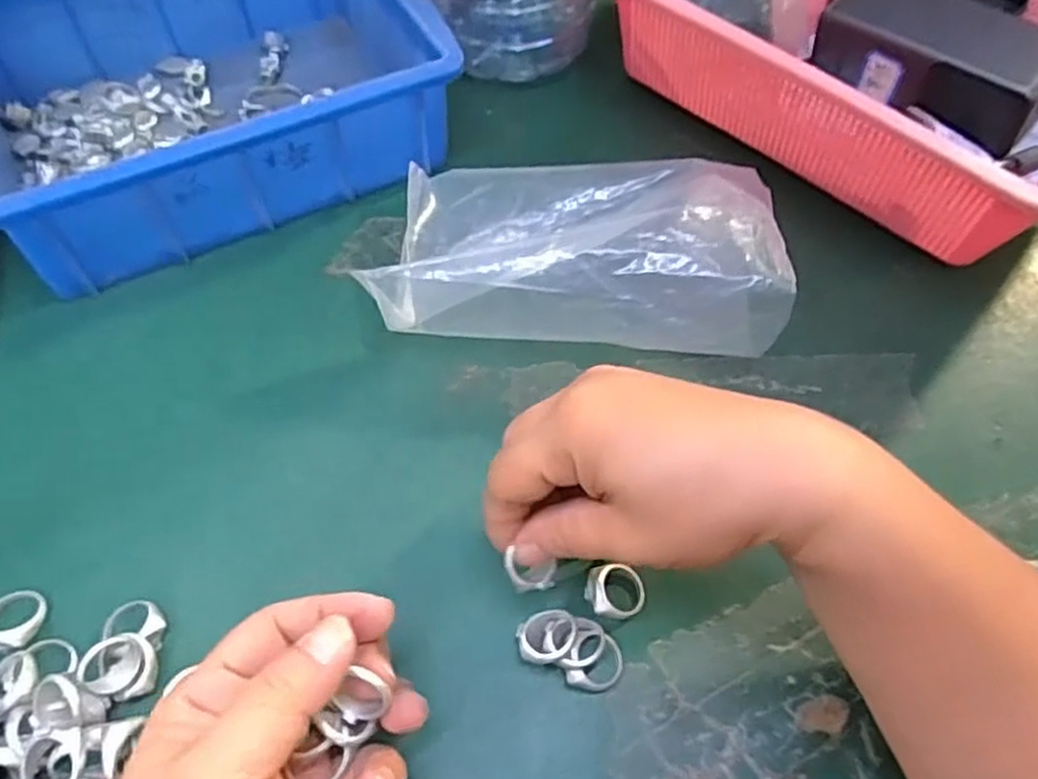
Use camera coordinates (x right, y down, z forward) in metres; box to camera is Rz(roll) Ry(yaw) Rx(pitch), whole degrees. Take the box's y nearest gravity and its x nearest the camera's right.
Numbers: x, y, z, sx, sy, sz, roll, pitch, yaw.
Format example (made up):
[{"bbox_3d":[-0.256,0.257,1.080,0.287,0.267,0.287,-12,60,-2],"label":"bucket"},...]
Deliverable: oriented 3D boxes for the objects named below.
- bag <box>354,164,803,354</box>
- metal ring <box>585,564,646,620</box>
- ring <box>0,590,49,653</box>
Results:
[{"bbox_3d":[0.032,-0.076,0.367,0.192,0.061,0.107,6,59,1],"label":"bag"},{"bbox_3d":[0.040,0.083,0.303,0.025,0.013,0.020,-3,60,-5],"label":"metal ring"},{"bbox_3d":[-0.198,0.090,0.288,0.021,0.006,0.024,8,60,2],"label":"ring"}]

